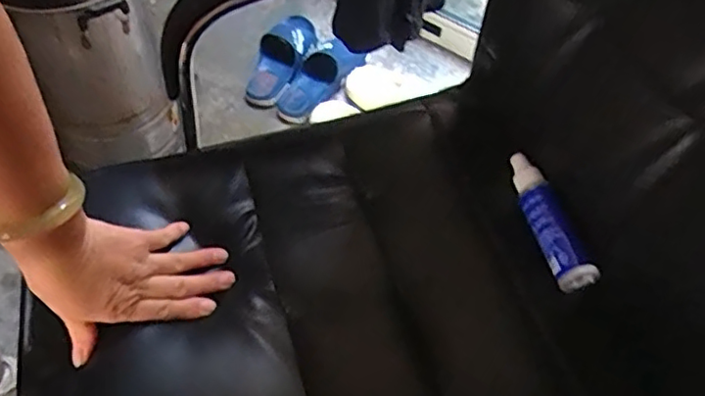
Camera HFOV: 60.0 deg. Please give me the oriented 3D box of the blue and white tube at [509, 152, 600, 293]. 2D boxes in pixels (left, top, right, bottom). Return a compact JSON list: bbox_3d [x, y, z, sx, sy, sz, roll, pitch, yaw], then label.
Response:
[{"bbox_3d":[0.172,0.018,0.552,0.030,0.034,0.140,-14,58,-10],"label":"blue and white tube"}]

